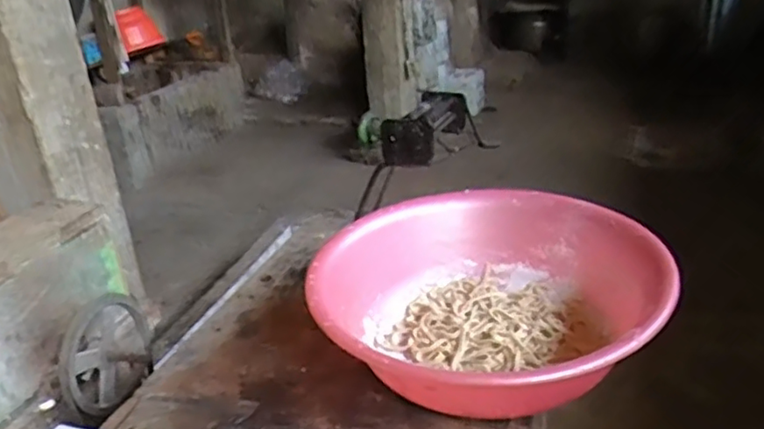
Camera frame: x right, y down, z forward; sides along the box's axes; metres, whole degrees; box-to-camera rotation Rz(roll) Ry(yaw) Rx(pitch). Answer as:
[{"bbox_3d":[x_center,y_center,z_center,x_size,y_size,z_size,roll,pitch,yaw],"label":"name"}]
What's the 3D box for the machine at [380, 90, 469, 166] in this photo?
[{"bbox_3d":[0.067,-0.126,0.912,0.066,0.058,0.194,6,25,22],"label":"machine"}]

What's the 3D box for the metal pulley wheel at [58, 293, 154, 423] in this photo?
[{"bbox_3d":[-0.465,0.237,1.083,0.042,0.177,0.207,-4,63,25],"label":"metal pulley wheel"}]

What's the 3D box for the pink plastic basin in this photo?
[{"bbox_3d":[0.124,0.100,0.781,0.389,0.128,0.383,-3,23,1],"label":"pink plastic basin"}]

